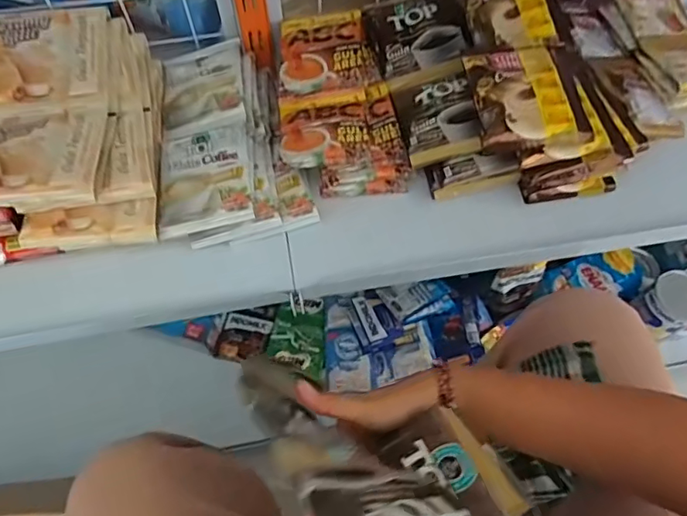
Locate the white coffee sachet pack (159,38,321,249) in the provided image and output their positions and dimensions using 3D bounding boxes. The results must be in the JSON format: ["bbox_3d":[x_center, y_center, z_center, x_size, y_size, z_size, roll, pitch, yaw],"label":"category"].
[{"bbox_3d":[-0.108,-0.122,0.512,0.131,0.046,0.220,-7,63,-4],"label":"white coffee sachet pack"}]

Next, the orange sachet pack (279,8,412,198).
[{"bbox_3d":[-0.012,-0.155,0.523,0.110,0.061,0.192,-12,63,-6],"label":"orange sachet pack"}]

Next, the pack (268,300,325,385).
[{"bbox_3d":[-0.073,0.128,0.829,0.081,0.019,0.123,0,63,0],"label":"pack"}]

